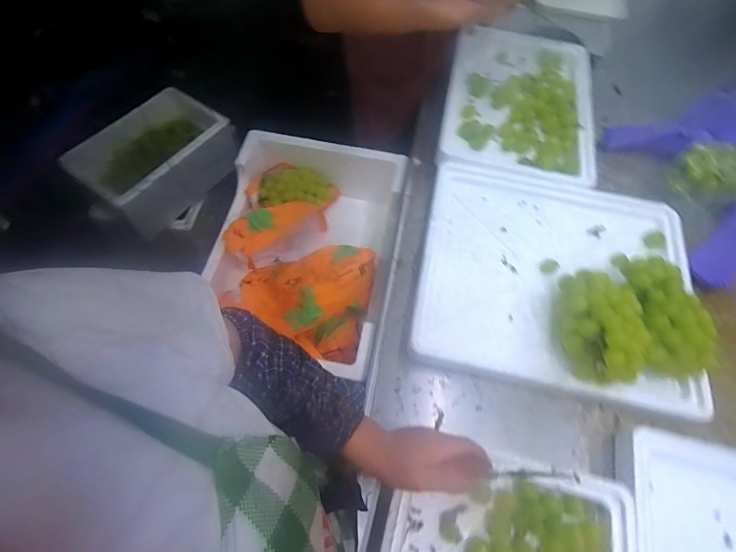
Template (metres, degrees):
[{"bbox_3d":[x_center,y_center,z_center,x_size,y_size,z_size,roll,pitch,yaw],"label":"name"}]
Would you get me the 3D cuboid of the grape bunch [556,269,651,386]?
[{"bbox_3d":[0.327,0.069,0.591,0.086,0.107,0.169,4,63,-3],"label":"grape bunch"}]

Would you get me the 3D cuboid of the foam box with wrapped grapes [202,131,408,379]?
[{"bbox_3d":[-0.130,-0.042,0.820,0.339,0.157,0.469,10,63,2],"label":"foam box with wrapped grapes"}]

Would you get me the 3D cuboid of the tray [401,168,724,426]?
[{"bbox_3d":[0.309,-0.005,0.666,0.439,0.047,0.385,12,63,3],"label":"tray"}]

